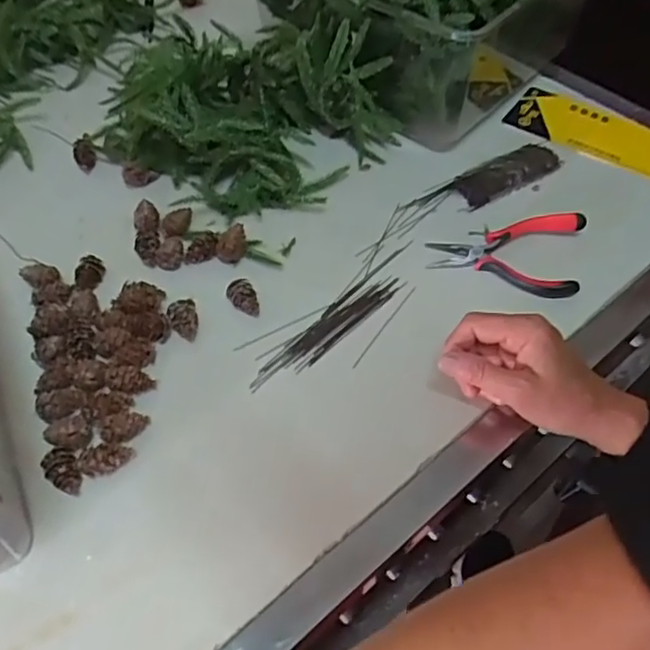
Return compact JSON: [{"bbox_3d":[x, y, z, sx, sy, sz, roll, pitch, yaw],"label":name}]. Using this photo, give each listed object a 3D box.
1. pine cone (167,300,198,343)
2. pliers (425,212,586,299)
[{"bbox_3d":[-0.118,-0.005,0.535,0.023,0.017,0.030,-11,53,-8],"label":"pine cone"},{"bbox_3d":[0.162,-0.072,0.575,0.127,0.027,0.085,13,54,10],"label":"pliers"}]

